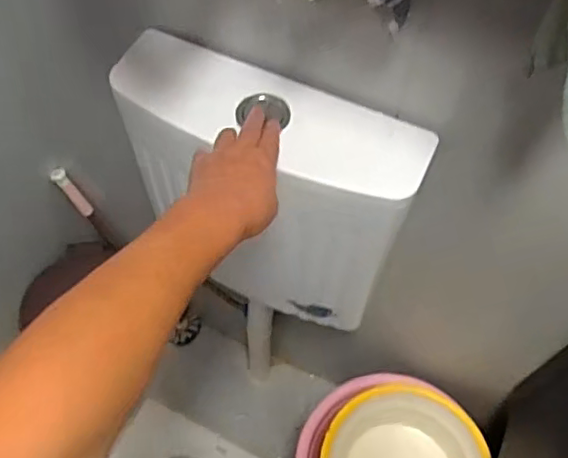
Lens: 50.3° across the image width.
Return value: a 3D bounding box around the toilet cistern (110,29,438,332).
[{"bbox_3d":[-0.024,-0.036,0.796,0.342,0.348,0.111,21,60,10],"label":"toilet cistern"}]

